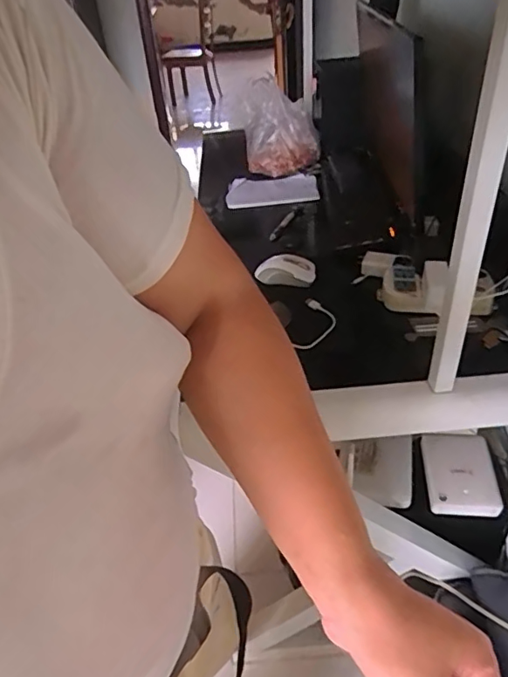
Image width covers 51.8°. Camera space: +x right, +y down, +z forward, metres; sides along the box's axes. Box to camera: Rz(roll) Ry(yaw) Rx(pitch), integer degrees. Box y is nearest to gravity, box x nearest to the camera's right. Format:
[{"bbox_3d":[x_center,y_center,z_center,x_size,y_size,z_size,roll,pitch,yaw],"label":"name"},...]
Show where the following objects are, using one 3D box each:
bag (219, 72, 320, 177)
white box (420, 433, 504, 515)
[{"bbox_3d":[0.053,-0.584,1.427,0.185,0.202,0.225,-27,42,-26],"label":"bag"},{"bbox_3d":[0.391,0.261,1.000,0.131,0.056,0.157,-1,37,5],"label":"white box"}]

